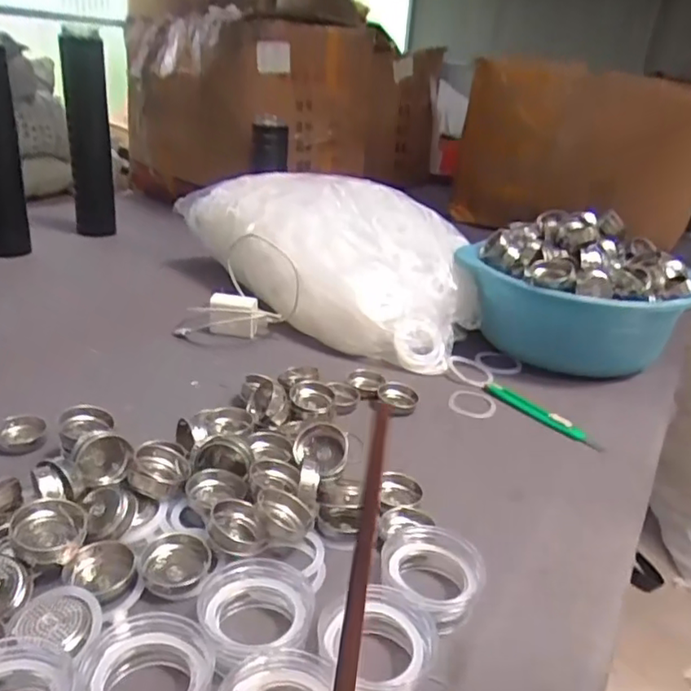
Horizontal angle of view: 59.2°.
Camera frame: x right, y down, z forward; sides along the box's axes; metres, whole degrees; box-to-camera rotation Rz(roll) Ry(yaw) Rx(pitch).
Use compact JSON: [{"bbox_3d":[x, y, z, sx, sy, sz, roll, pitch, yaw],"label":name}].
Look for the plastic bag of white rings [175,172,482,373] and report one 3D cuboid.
[{"bbox_3d":[-0.012,-0.134,0.862,0.258,0.161,0.458,-14,31,-35],"label":"plastic bag of white rings"}]

